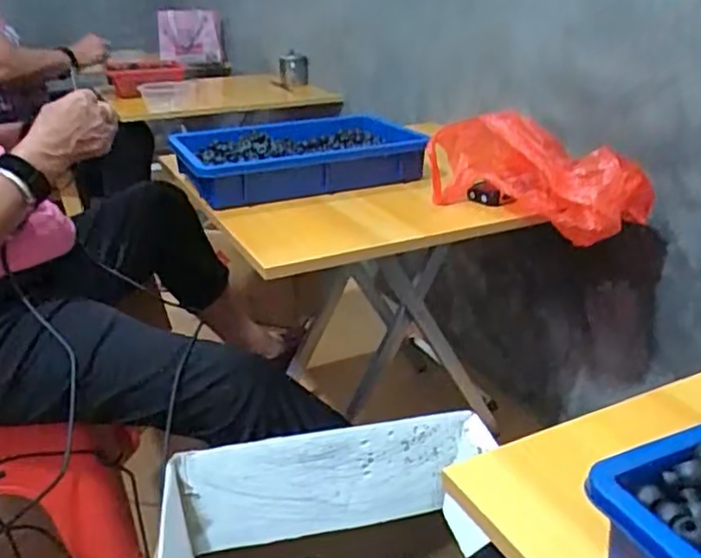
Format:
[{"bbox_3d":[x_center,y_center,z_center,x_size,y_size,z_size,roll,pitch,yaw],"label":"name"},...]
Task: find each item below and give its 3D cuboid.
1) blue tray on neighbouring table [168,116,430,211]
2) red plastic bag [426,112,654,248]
[{"bbox_3d":[-0.087,-0.197,1.082,0.370,0.071,0.257,-10,26,-18],"label":"blue tray on neighbouring table"},{"bbox_3d":[0.256,-0.160,0.952,0.304,0.112,0.186,19,31,36],"label":"red plastic bag"}]

